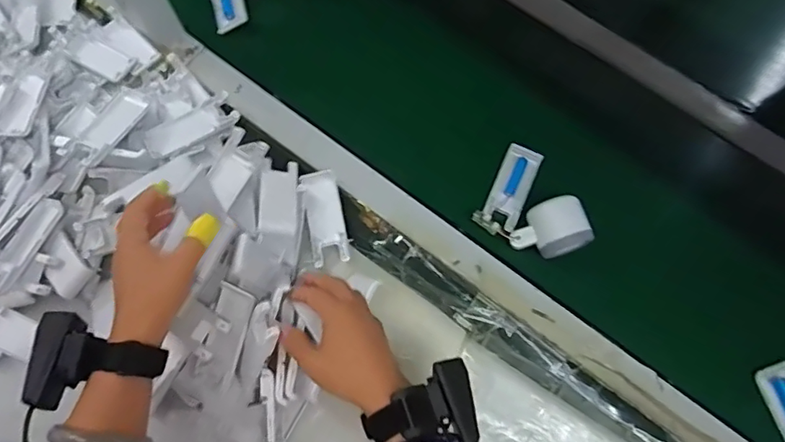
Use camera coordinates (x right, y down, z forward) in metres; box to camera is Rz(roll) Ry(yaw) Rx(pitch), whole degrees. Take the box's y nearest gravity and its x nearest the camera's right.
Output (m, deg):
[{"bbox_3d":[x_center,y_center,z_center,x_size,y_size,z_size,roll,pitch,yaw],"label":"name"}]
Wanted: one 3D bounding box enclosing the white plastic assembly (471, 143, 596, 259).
[{"bbox_3d":[0.170,-0.024,0.587,0.128,0.052,0.128,-2,61,3],"label":"white plastic assembly"}]

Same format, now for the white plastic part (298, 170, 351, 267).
[{"bbox_3d":[-0.075,-0.004,0.571,0.039,0.027,0.104,-11,75,-5],"label":"white plastic part"}]

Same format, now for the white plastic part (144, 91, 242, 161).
[{"bbox_3d":[-0.228,-0.108,0.587,0.102,0.016,0.040,-31,78,-10],"label":"white plastic part"}]

